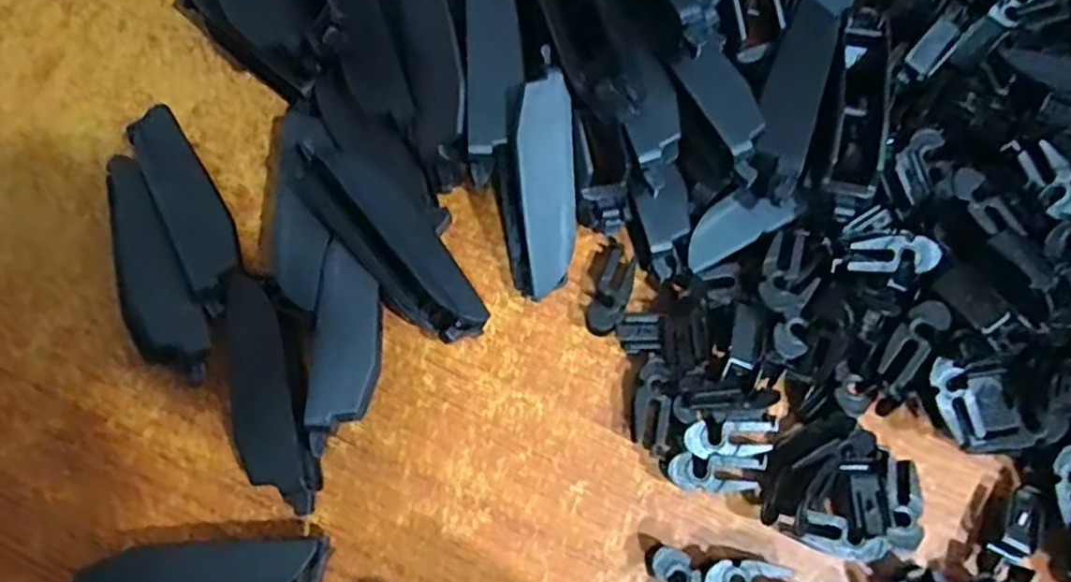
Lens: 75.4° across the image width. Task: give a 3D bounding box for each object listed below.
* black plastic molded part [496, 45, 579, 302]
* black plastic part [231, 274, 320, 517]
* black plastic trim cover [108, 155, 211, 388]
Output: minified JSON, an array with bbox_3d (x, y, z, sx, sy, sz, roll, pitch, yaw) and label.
[{"bbox_3d":[0.001,-0.033,0.211,0.023,0.010,0.068,2,102,2],"label":"black plastic molded part"},{"bbox_3d":[-0.080,0.031,0.208,0.017,0.016,0.071,-16,75,-6],"label":"black plastic part"},{"bbox_3d":[-0.119,-0.007,0.215,0.021,0.007,0.076,-26,73,1],"label":"black plastic trim cover"}]

